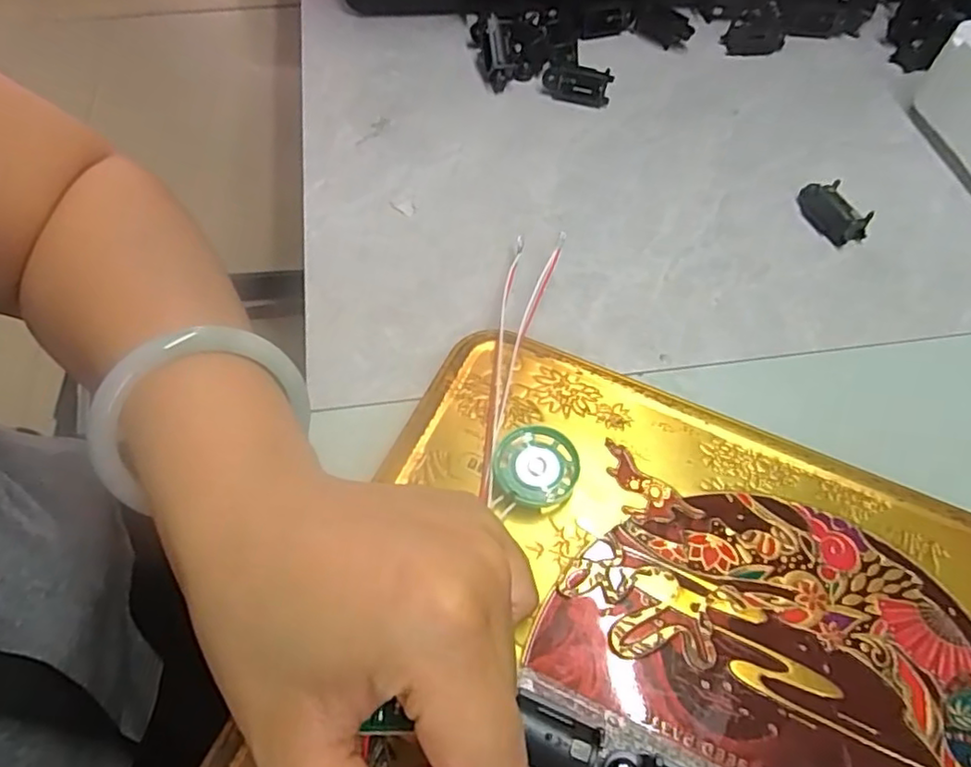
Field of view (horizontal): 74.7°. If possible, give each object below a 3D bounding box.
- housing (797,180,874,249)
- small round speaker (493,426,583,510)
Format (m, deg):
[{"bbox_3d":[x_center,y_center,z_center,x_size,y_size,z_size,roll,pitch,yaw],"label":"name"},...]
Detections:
[{"bbox_3d":[0.160,-0.080,0.295,0.014,0.014,0.034,-19,61,-14],"label":"housing"},{"bbox_3d":[0.017,0.028,0.213,0.027,0.008,0.028,13,59,6],"label":"small round speaker"}]

